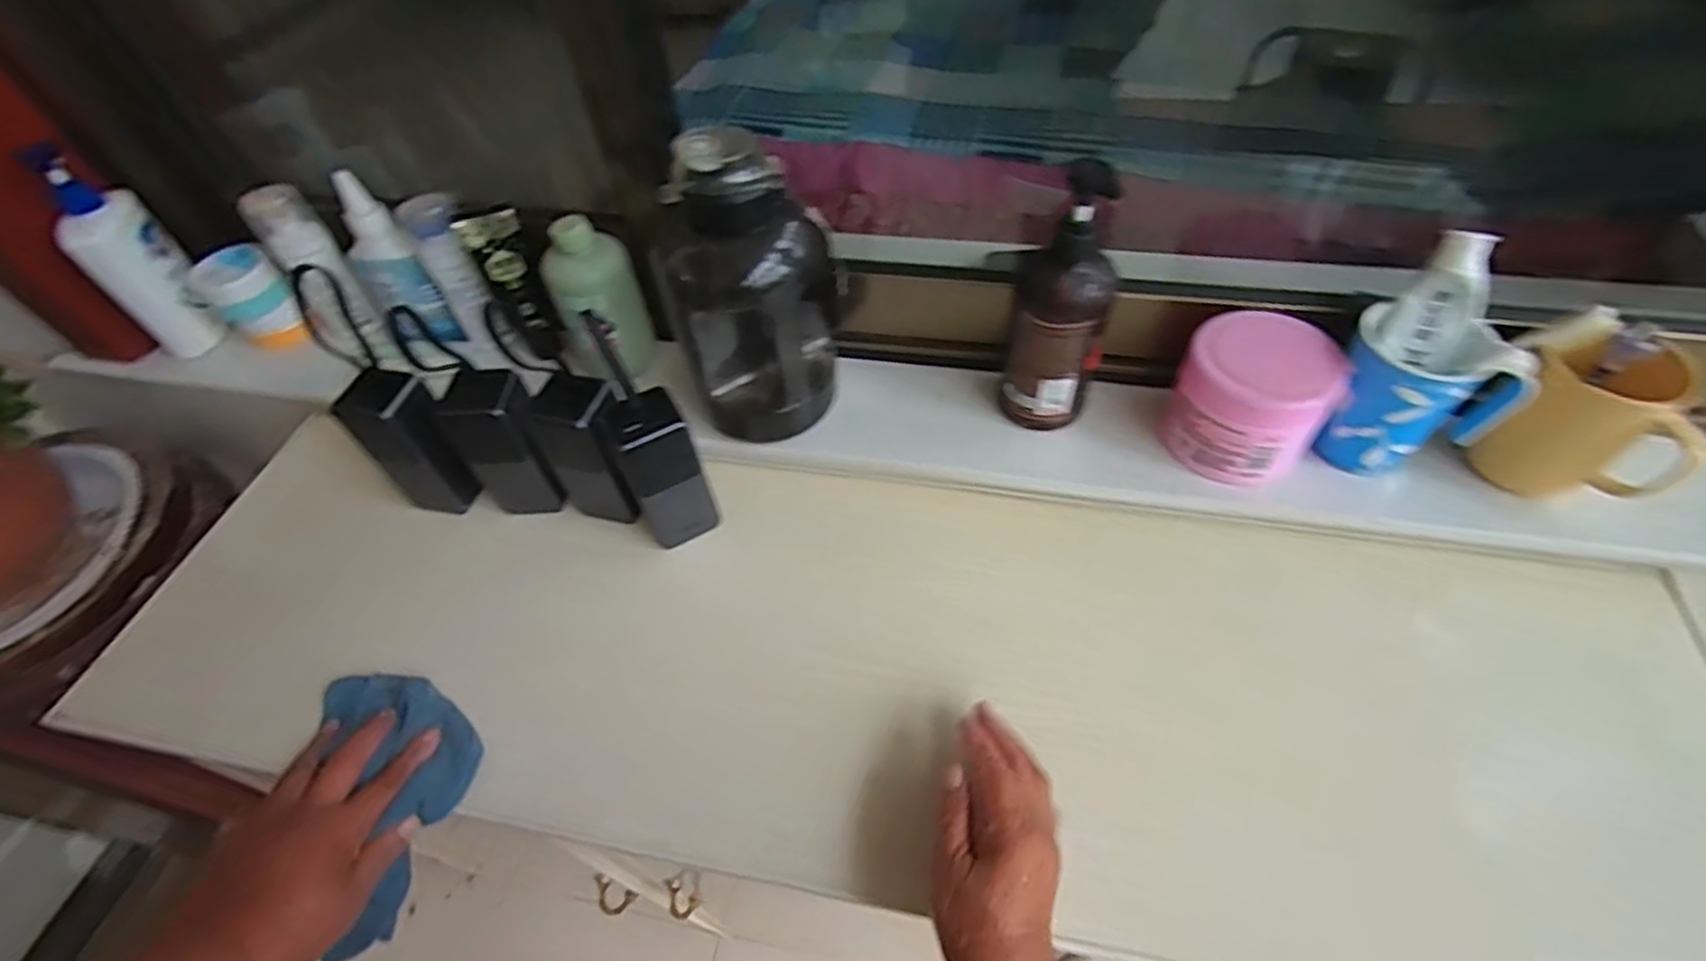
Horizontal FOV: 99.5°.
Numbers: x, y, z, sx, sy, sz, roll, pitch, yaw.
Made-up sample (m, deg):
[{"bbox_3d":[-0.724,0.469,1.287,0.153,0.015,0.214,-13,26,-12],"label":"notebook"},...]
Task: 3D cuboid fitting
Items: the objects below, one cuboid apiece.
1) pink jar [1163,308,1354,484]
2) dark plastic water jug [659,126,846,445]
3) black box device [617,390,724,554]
[{"bbox_3d":[0.299,-0.062,0.544,0.103,0.083,0.097,-2,52,3],"label":"pink jar"},{"bbox_3d":[-0.083,-0.138,0.547,0.117,0.222,0.099,21,57,19],"label":"dark plastic water jug"},{"bbox_3d":[-0.148,-0.005,0.555,0.062,0.133,0.049,-28,55,-17],"label":"black box device"}]

